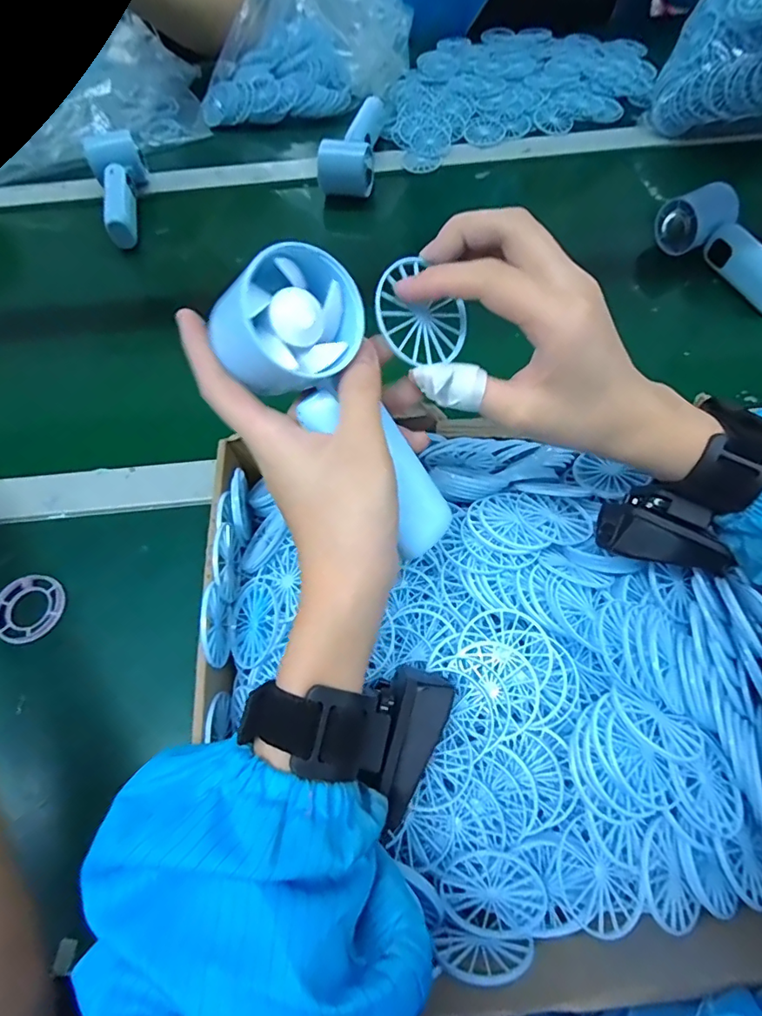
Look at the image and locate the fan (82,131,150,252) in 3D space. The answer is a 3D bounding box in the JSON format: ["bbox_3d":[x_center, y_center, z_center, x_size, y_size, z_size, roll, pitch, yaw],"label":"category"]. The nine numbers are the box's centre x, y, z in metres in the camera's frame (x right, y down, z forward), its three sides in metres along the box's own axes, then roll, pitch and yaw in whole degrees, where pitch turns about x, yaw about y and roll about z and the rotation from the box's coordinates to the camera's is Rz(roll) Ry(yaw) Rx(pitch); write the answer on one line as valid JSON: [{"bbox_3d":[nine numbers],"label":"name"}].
[{"bbox_3d":[-0.298,-0.373,0.590,0.058,0.051,0.133,-20,66,-7],"label":"fan"}]

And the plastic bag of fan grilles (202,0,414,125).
[{"bbox_3d":[-0.103,-0.623,0.629,0.264,0.173,0.130,-8,65,-2],"label":"plastic bag of fan grilles"}]

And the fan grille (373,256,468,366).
[{"bbox_3d":[0.019,-0.091,0.244,0.051,0.004,0.046,36,73,-26],"label":"fan grille"}]

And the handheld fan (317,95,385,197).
[{"bbox_3d":[-0.029,-0.451,0.618,0.057,0.046,0.159,11,66,7],"label":"handheld fan"}]

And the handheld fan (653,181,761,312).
[{"bbox_3d":[0.353,-0.262,0.508,0.047,0.048,0.155,-33,68,-12],"label":"handheld fan"}]

